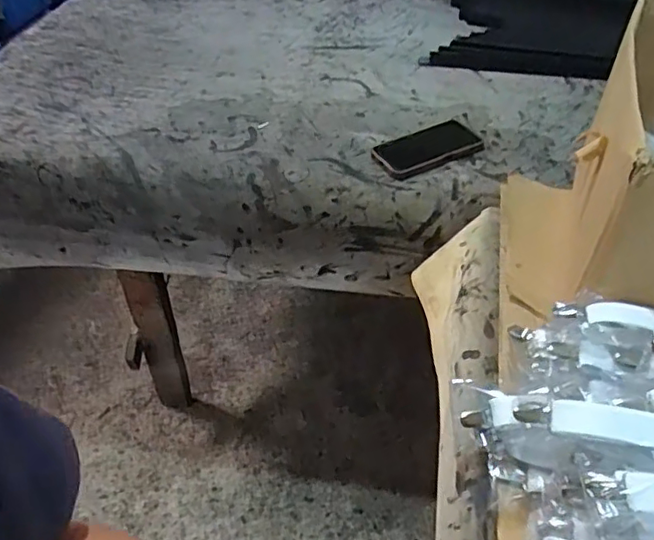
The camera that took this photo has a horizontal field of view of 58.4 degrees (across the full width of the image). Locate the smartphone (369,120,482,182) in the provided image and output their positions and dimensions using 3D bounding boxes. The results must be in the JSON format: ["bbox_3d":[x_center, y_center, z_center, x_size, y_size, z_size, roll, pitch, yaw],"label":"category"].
[{"bbox_3d":[0.154,-0.186,0.894,0.167,0.009,0.096,-25,49,-23],"label":"smartphone"}]

